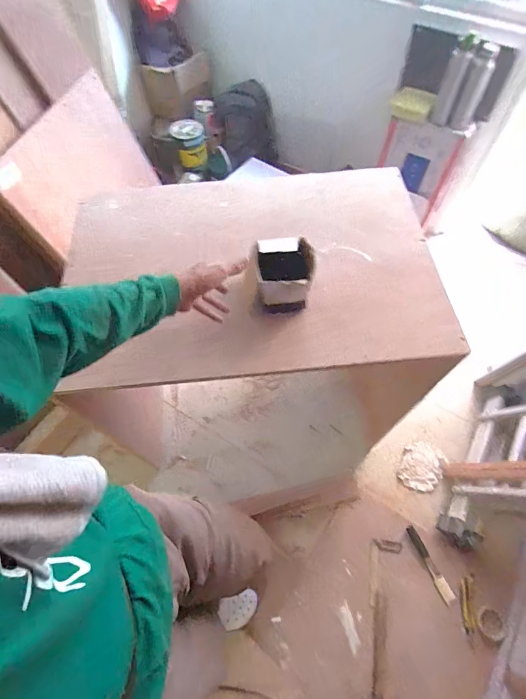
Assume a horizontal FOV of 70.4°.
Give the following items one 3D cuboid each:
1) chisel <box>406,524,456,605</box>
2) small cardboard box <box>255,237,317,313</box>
[{"bbox_3d":[0.568,0.726,1.267,0.038,0.025,0.239,-19,63,-9],"label":"chisel"},{"bbox_3d":[0.046,-0.160,0.781,0.112,0.095,0.137,-2,62,0],"label":"small cardboard box"}]

